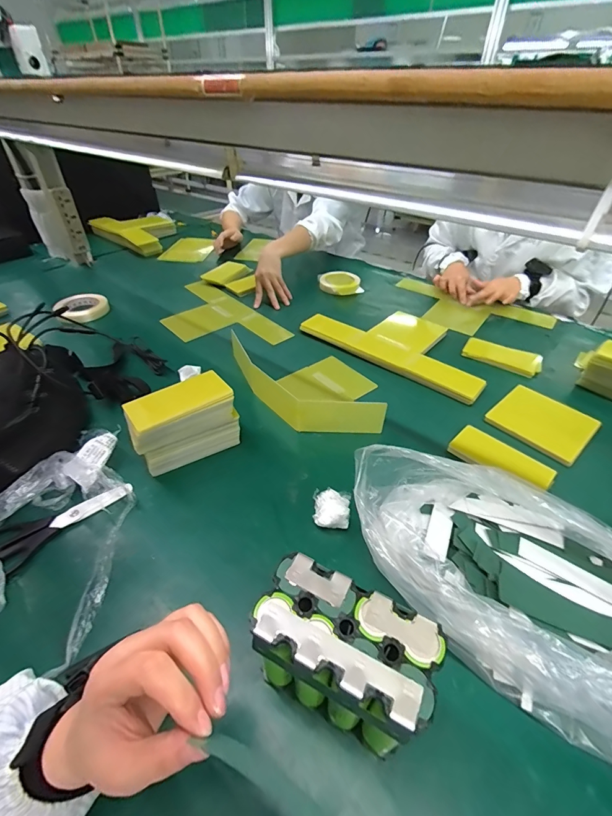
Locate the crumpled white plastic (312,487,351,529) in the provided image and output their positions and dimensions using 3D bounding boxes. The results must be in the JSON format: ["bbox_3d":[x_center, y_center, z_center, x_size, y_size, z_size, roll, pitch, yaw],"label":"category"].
[{"bbox_3d":[0.035,0.140,0.495,0.048,0.033,0.052,3,42,3],"label":"crumpled white plastic"}]

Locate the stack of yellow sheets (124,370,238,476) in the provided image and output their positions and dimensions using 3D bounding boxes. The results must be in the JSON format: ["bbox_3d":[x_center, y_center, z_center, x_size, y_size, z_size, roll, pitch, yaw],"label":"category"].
[{"bbox_3d":[-0.190,0.024,0.563,0.154,0.113,0.074,-24,47,-24],"label":"stack of yellow sheets"}]

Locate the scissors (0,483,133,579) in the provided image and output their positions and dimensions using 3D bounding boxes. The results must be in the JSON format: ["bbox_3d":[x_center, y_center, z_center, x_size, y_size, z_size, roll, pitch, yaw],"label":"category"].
[{"bbox_3d":[-0.336,0.151,0.481,0.068,0.020,0.190,27,48,27],"label":"scissors"}]

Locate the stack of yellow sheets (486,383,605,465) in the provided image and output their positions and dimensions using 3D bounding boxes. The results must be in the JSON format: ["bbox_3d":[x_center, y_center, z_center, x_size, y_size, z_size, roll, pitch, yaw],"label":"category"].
[{"bbox_3d":[0.411,0.023,0.633,0.134,0.012,0.144,-31,50,-29],"label":"stack of yellow sheets"}]

